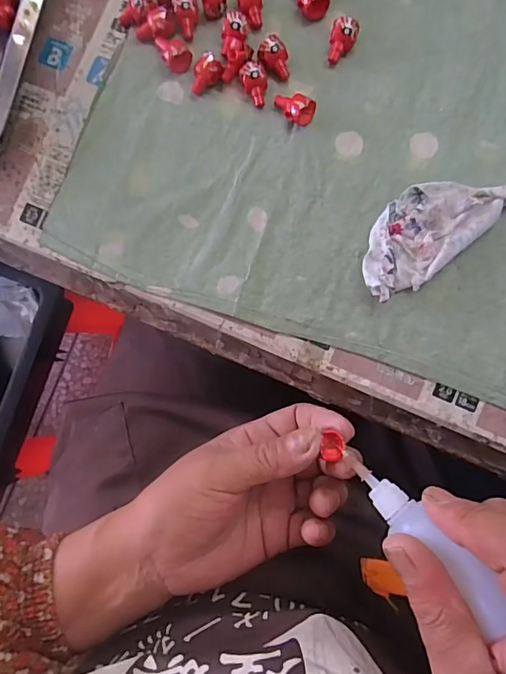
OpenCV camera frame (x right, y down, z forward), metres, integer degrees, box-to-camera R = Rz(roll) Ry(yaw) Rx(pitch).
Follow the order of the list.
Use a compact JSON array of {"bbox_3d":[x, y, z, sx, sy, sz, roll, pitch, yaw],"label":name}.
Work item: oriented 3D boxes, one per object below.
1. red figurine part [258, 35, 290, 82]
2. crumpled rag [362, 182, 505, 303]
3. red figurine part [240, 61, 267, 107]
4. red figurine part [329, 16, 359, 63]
[{"bbox_3d":[0.013,-0.178,0.306,0.018,0.014,0.025,-5,86,3],"label":"red figurine part"},{"bbox_3d":[0.112,-0.071,0.293,0.118,0.016,0.050,-40,85,0],"label":"crumpled rag"},{"bbox_3d":[0.001,-0.161,0.306,0.016,0.015,0.026,-12,86,3],"label":"red figurine part"},{"bbox_3d":[0.057,-0.187,0.304,0.016,0.013,0.024,13,87,4],"label":"red figurine part"}]

